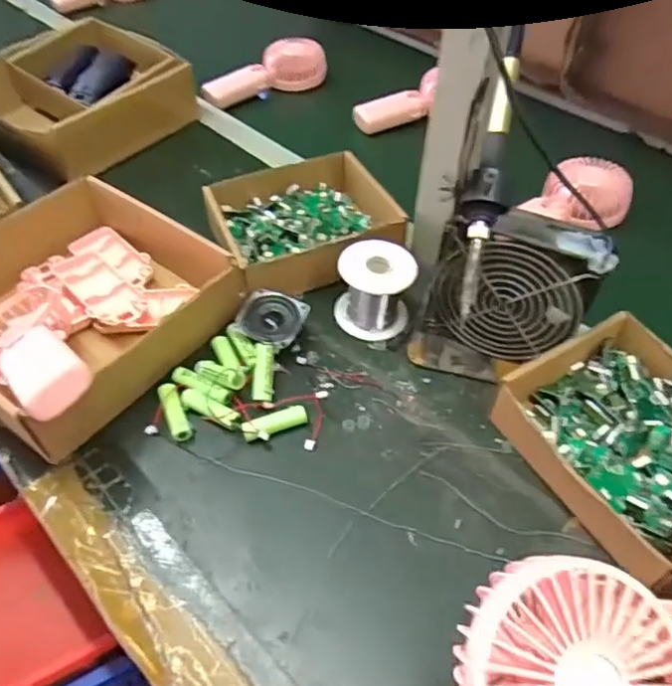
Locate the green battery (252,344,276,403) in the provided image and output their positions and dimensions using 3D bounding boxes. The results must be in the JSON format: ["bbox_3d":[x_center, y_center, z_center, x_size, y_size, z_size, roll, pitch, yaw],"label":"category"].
[{"bbox_3d":[-0.059,0.024,0.489,0.017,0.015,0.049,2,74,2],"label":"green battery"}]

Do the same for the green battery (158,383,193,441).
[{"bbox_3d":[-0.130,0.056,0.473,0.016,0.018,0.049,-21,55,-16],"label":"green battery"}]

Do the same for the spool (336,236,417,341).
[{"bbox_3d":[0.035,-0.050,0.525,0.063,0.064,0.058,0,52,0],"label":"spool"}]

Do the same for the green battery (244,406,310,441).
[{"bbox_3d":[-0.048,0.064,0.466,0.052,0.013,0.016,-22,55,-16],"label":"green battery"}]

